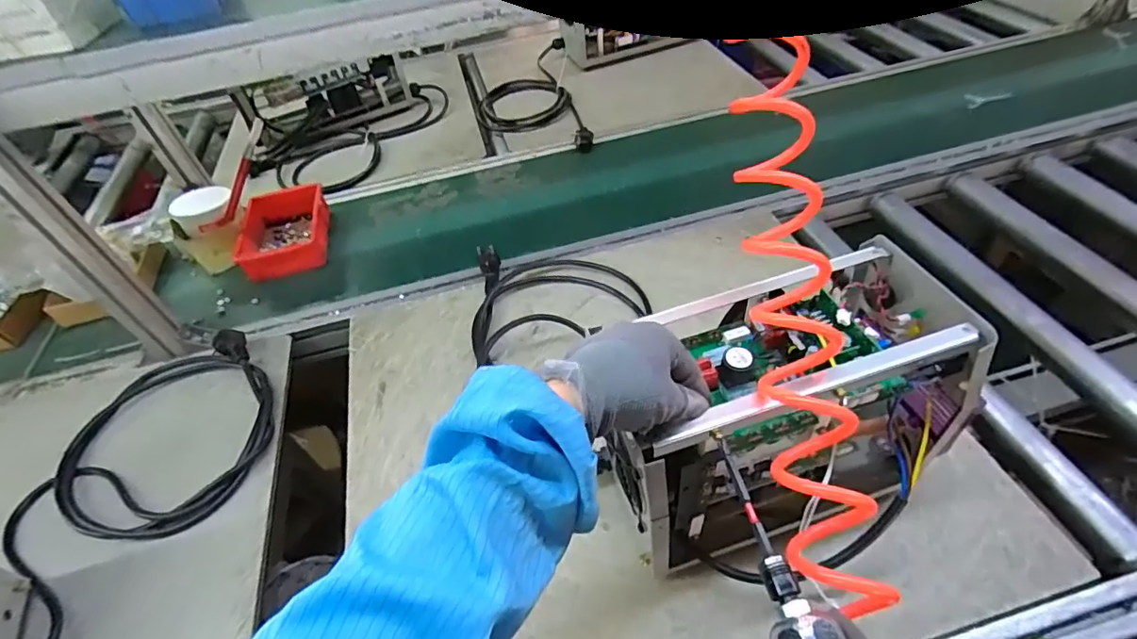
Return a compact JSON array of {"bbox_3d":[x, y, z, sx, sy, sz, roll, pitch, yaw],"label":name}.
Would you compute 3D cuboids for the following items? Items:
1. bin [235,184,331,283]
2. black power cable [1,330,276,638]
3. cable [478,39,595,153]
[{"bbox_3d":[-0.504,-0.166,0.943,0.137,0.062,0.205,-18,48,-8],"label":"bin"},{"bbox_3d":[-0.544,0.179,0.640,0.282,0.058,0.410,17,53,22],"label":"black power cable"},{"bbox_3d":[-0.097,-0.530,1.241,0.235,0.031,0.494,-10,48,-1],"label":"cable"}]

